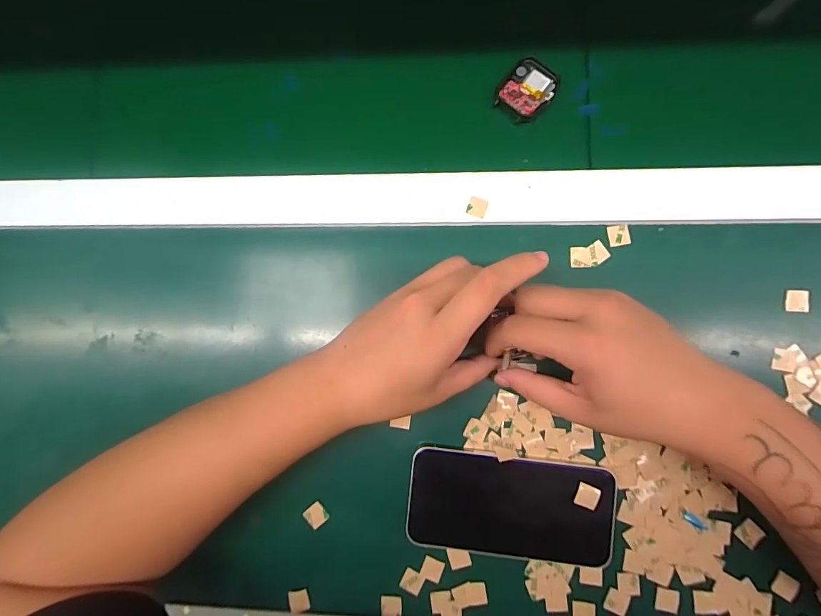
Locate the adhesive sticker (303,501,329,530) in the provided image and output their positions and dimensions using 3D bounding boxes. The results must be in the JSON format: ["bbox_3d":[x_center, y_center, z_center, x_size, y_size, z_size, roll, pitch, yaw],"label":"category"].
[{"bbox_3d":[-0.072,0.160,0.306,0.015,0.004,0.016,-40,84,1],"label":"adhesive sticker"}]

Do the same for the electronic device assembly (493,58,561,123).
[{"bbox_3d":[0.091,-0.169,0.308,0.037,0.005,0.045,36,90,6],"label":"electronic device assembly"}]

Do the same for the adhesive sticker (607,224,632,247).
[{"bbox_3d":[0.157,-0.055,0.296,0.015,0.004,0.016,-9,86,4],"label":"adhesive sticker"}]

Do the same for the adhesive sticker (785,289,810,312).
[{"bbox_3d":[0.281,-0.005,0.287,0.015,0.004,0.016,3,87,5],"label":"adhesive sticker"}]

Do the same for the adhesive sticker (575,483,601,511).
[{"bbox_3d":[0.126,0.134,0.281,0.015,0.004,0.016,21,88,6],"label":"adhesive sticker"}]

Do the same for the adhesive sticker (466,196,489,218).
[{"bbox_3d":[0.051,-0.077,0.305,0.015,0.004,0.015,19,83,3],"label":"adhesive sticker"}]

